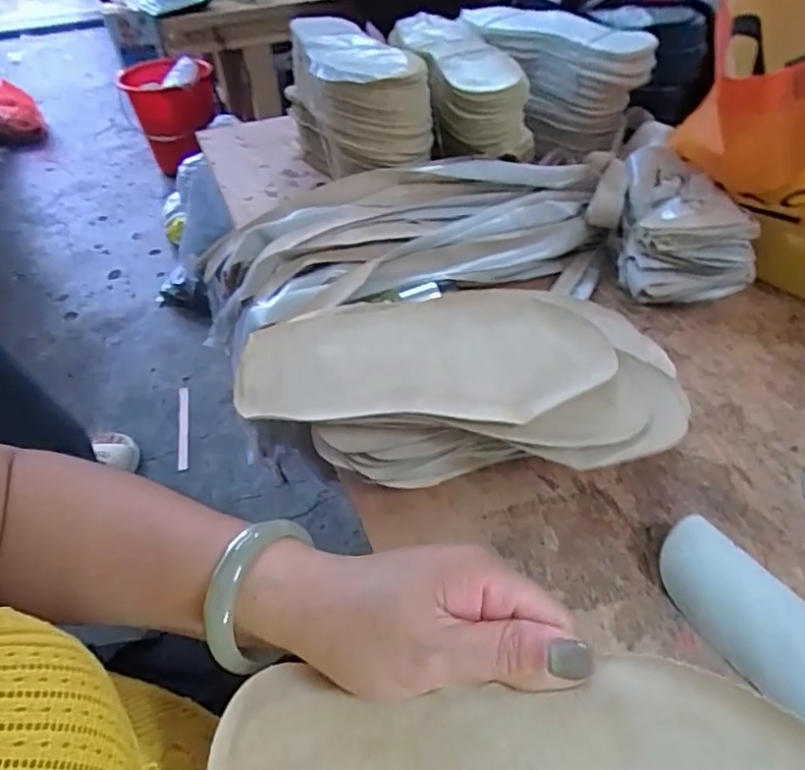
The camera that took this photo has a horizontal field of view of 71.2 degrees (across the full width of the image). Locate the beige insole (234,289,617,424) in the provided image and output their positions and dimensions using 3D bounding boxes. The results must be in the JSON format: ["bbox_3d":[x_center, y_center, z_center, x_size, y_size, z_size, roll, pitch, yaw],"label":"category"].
[{"bbox_3d":[0.013,-0.017,0.372,0.235,0.010,0.099,-7,60,-3],"label":"beige insole"}]

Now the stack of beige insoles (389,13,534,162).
[{"bbox_3d":[0.066,-0.342,0.655,0.107,0.085,0.233,-13,47,-10],"label":"stack of beige insoles"}]

